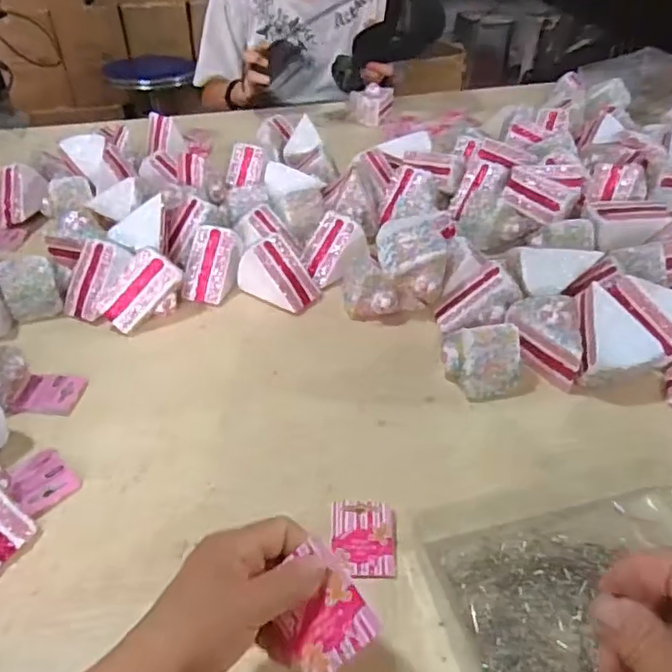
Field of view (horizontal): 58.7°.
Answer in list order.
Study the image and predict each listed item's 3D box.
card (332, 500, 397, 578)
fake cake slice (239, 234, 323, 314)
[{"bbox_3d":[0.021,0.150,0.445,0.046,0.004,0.059,2,42,-4],"label":"card"},{"bbox_3d":[-0.065,-0.071,0.668,0.085,0.060,0.066,23,44,25],"label":"fake cake slice"}]

